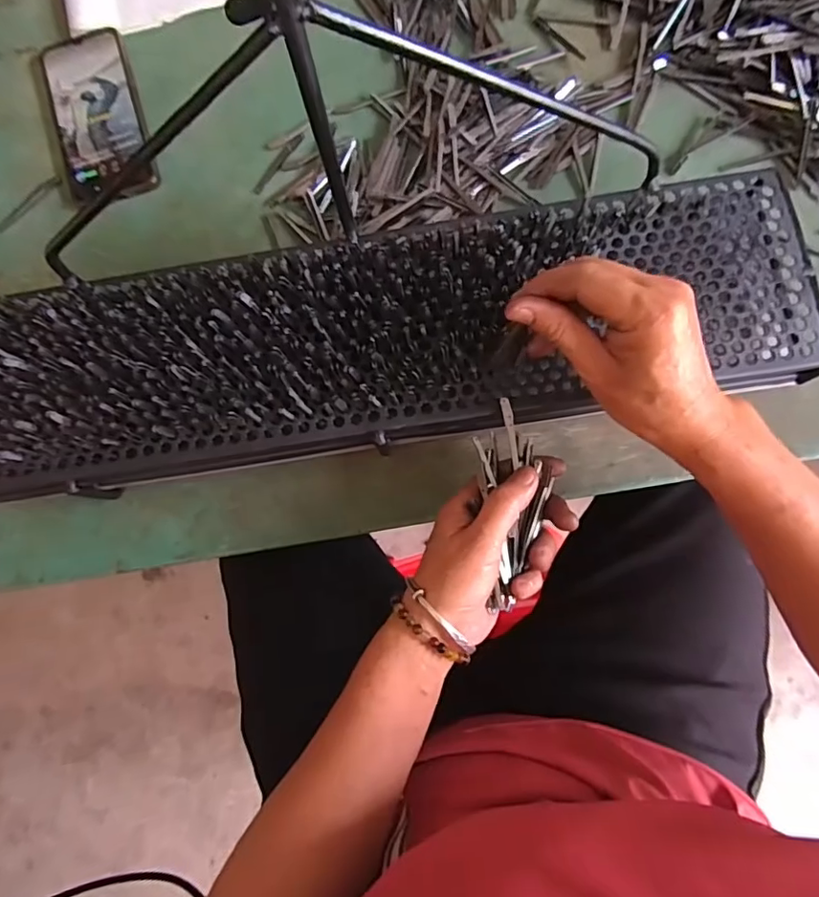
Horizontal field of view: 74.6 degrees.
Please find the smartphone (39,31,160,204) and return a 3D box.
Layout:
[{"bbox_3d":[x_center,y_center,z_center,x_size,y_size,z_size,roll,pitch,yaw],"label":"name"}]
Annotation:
[{"bbox_3d":[-0.275,-0.290,0.470,0.077,0.009,0.167,-17,82,1],"label":"smartphone"}]

